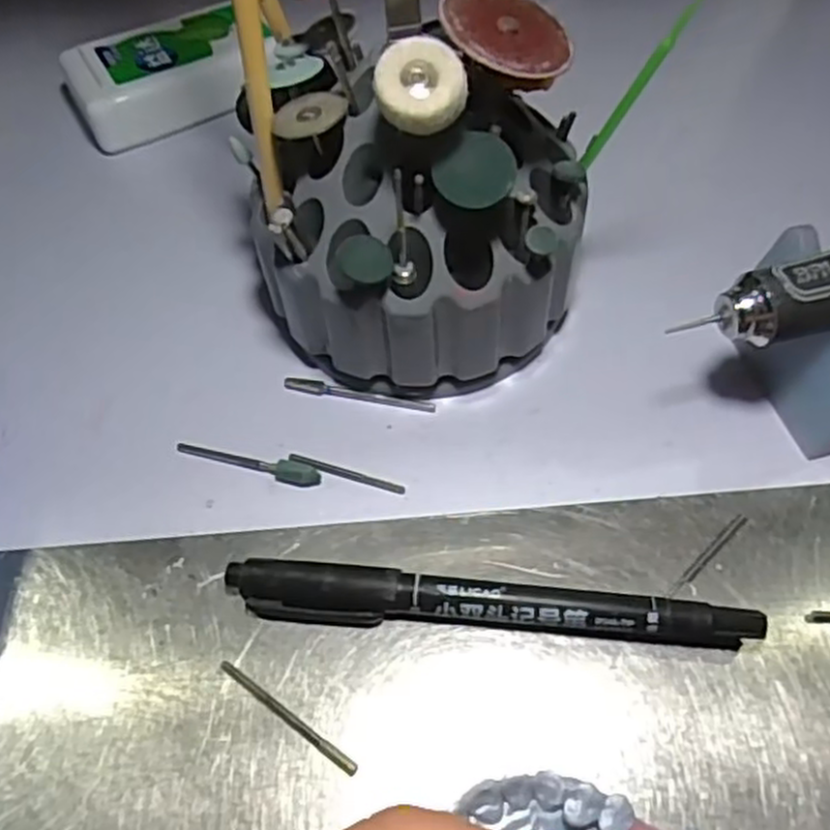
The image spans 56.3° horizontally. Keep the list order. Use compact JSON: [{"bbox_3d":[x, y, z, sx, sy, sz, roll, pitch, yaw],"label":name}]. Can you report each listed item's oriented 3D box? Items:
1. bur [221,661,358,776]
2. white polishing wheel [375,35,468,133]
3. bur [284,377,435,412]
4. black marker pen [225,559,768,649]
[{"bbox_3d":[-0.032,0.075,0.193,0.043,0.004,0.004,30,62,21],"label":"bur"},{"bbox_3d":[0.001,-0.078,0.184,0.021,0.007,0.022,-16,78,-3],"label":"white polishing wheel"},{"bbox_3d":[-0.018,-0.007,0.249,0.049,0.004,0.004,9,57,8],"label":"bur"},{"bbox_3d":[0.019,0.050,0.202,0.135,0.013,0.012,3,56,5],"label":"black marker pen"}]

